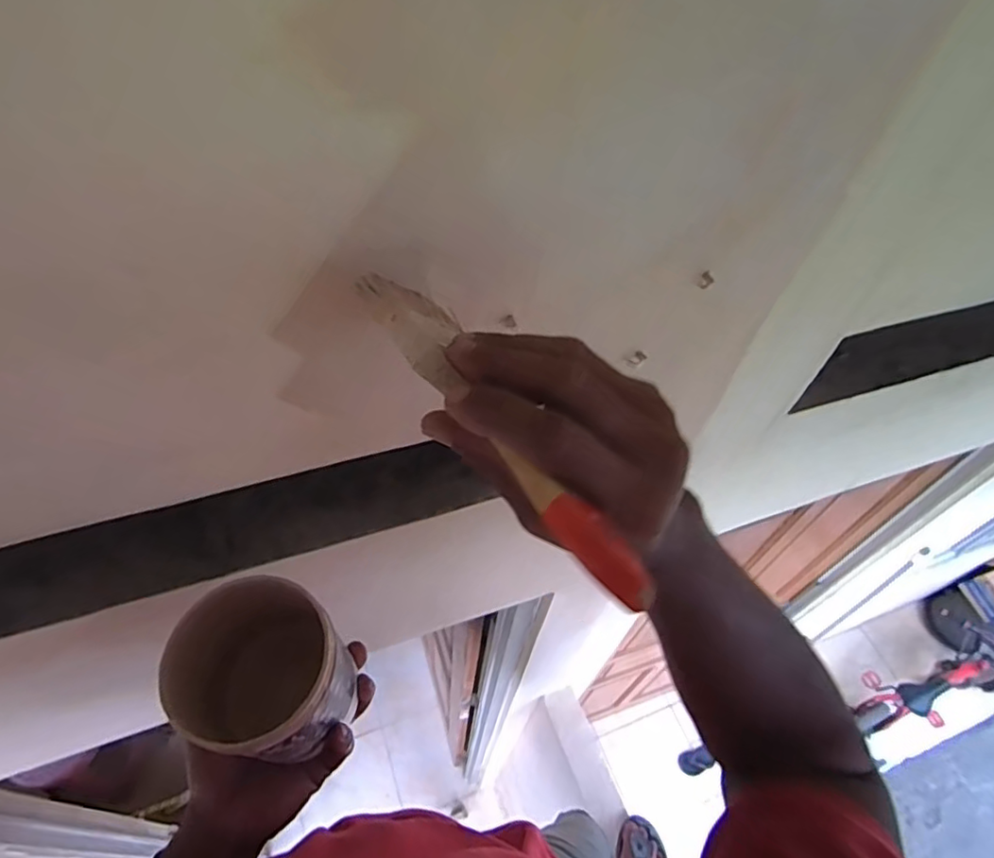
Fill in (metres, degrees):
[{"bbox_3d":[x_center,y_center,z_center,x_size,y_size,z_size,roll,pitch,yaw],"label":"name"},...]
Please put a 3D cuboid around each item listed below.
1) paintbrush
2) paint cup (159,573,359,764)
[{"bbox_3d":[-0.001,-0.006,0.250,0.039,0.021,0.194,-25,57,-22],"label":"paintbrush"},{"bbox_3d":[-0.168,0.182,0.427,0.112,0.132,0.103,2,52,-3],"label":"paint cup"}]

